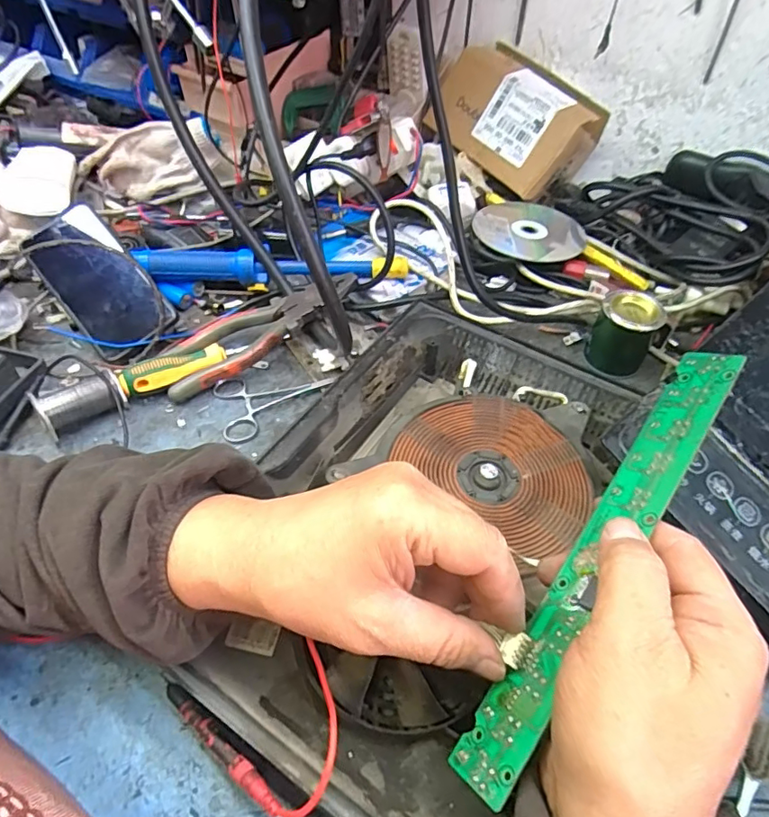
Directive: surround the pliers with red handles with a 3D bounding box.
[{"bbox_3d":[-0.116,-0.076,0.491,0.190,0.023,0.058,-32,58,-26],"label":"pliers with red handles"}]

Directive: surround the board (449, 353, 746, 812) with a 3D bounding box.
[{"bbox_3d":[0.106,0.067,0.254,0.235,0.004,0.031,-54,34,-13],"label":"board"}]

